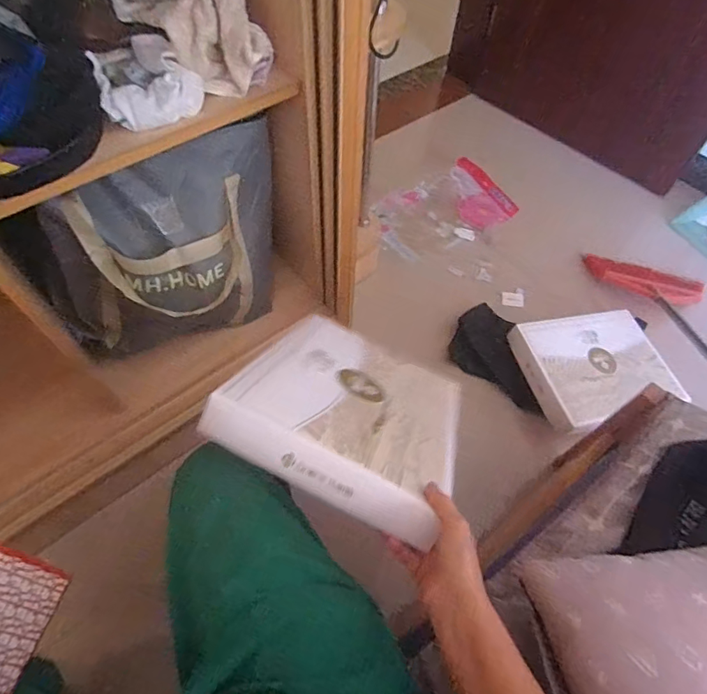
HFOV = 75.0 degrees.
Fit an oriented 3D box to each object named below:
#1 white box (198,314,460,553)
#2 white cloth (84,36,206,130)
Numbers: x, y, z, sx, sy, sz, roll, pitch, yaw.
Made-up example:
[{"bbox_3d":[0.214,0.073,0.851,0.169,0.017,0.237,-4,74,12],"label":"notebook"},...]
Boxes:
[{"bbox_3d":[0.005,0.078,0.633,0.279,0.056,0.352,28,24,3],"label":"white box"},{"bbox_3d":[-0.285,-0.373,0.640,0.131,0.063,0.138,-22,59,-13],"label":"white cloth"}]

